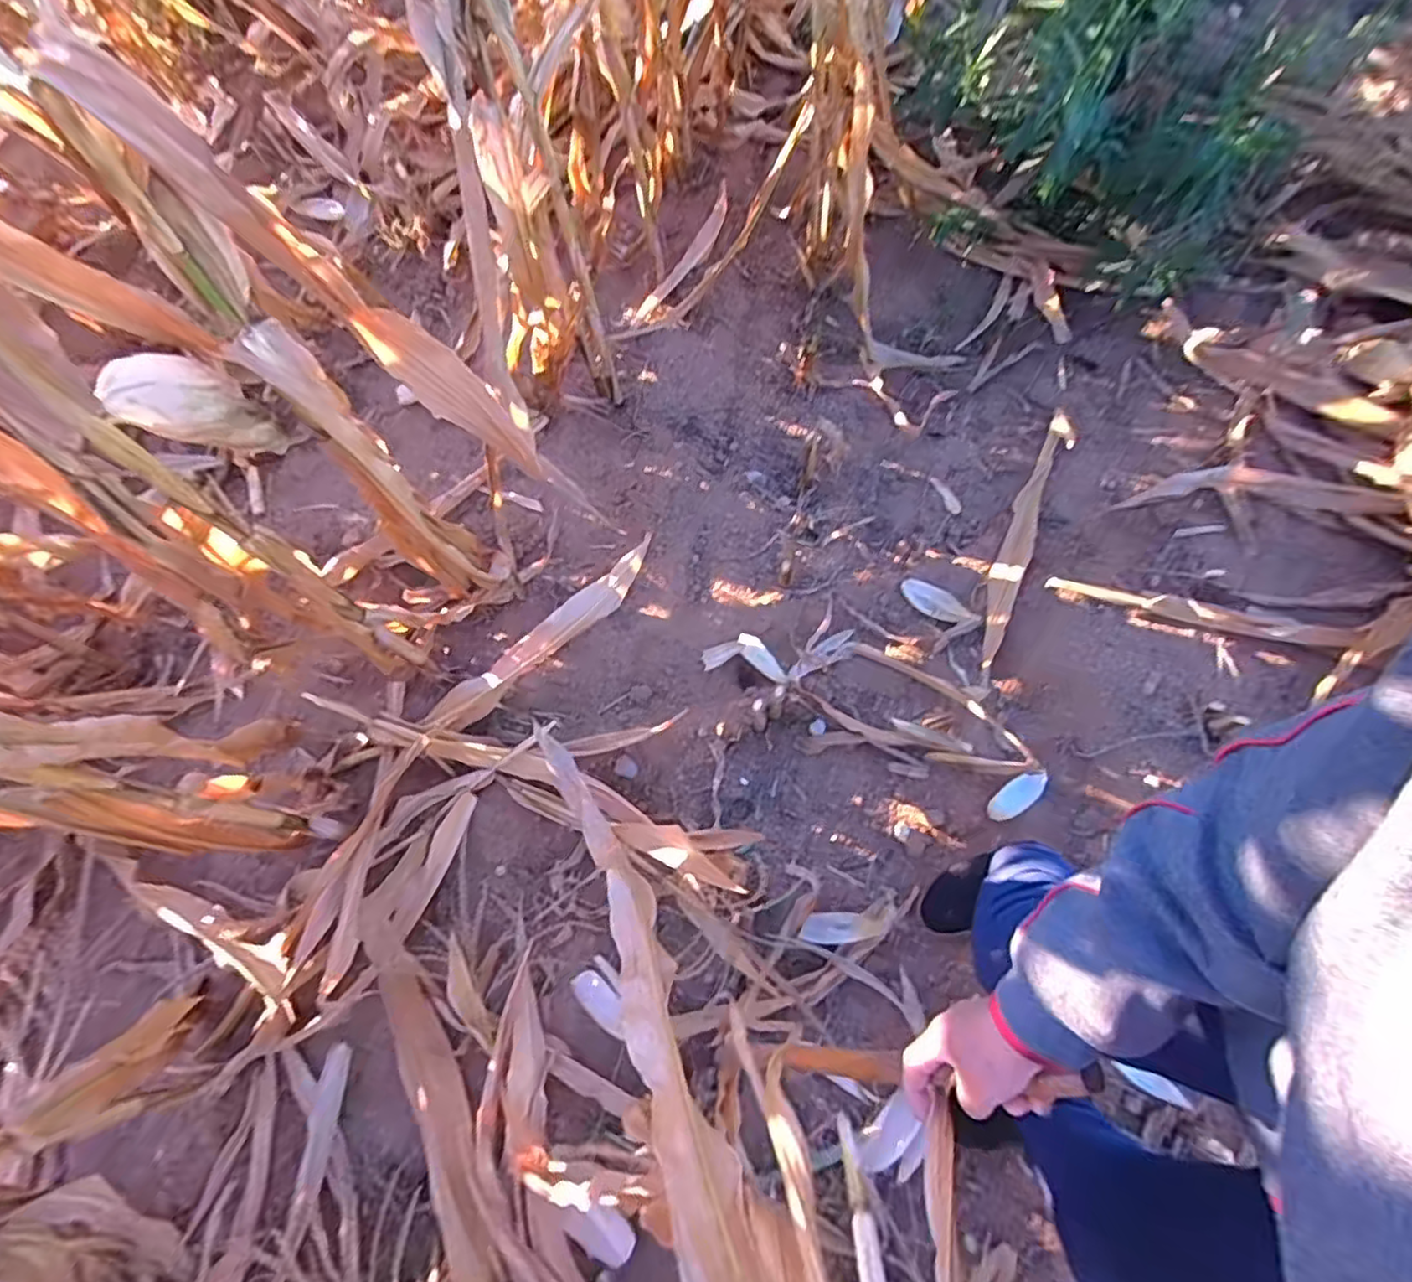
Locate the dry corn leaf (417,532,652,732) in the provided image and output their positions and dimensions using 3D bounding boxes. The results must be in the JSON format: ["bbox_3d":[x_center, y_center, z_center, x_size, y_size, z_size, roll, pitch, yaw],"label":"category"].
[{"bbox_3d":[-0.306,-0.013,1.289,0.573,0.058,0.088,-42,69,-11],"label":"dry corn leaf"}]

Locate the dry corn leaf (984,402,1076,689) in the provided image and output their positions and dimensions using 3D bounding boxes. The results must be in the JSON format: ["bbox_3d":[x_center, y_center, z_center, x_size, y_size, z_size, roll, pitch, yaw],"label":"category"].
[{"bbox_3d":[0.639,-0.216,1.315,0.061,0.058,0.642,23,71,13],"label":"dry corn leaf"}]

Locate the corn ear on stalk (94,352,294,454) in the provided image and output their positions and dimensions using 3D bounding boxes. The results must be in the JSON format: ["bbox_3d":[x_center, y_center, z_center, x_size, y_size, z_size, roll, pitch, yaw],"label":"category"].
[{"bbox_3d":[-0.568,-0.272,0.746,0.056,0.218,0.098,23,97,11],"label":"corn ear on stalk"}]

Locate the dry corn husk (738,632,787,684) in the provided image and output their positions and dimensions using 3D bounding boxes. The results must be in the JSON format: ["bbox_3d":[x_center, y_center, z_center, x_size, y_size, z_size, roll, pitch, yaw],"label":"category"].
[{"bbox_3d":[0.108,0.036,1.273,0.039,0.024,0.123,-38,72,-12],"label":"dry corn husk"}]

